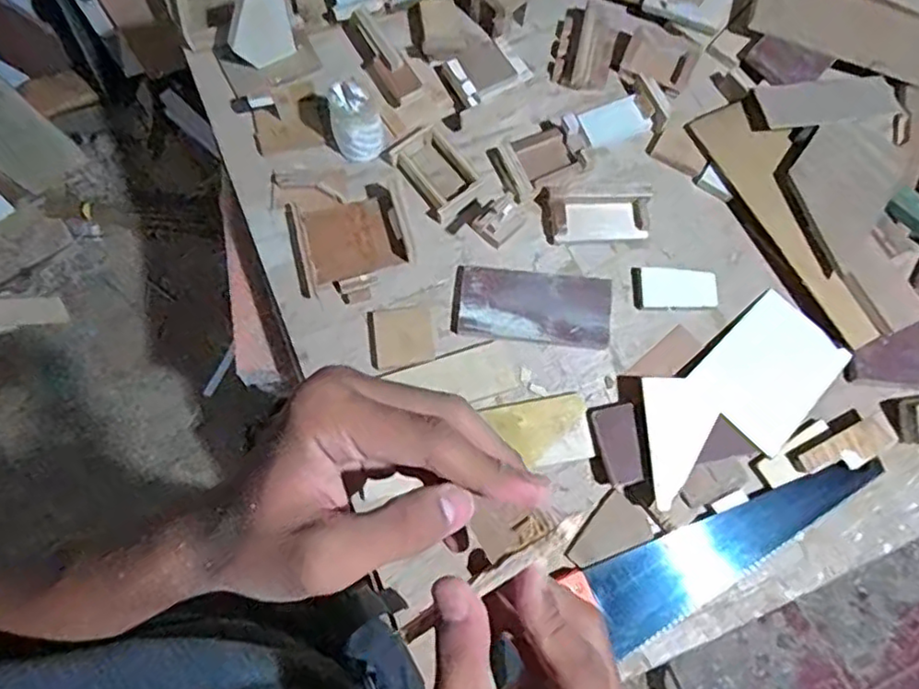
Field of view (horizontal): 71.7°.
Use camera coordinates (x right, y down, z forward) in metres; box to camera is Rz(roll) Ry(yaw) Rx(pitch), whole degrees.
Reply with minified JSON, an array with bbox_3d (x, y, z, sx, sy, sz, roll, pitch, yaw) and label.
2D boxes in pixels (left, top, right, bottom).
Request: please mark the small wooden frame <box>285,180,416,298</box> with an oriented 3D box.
[{"bbox_3d":[-0.147,-0.145,0.827,0.149,0.024,0.121,-18,74,-6],"label":"small wooden frame"}]

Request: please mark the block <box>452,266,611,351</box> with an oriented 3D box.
[{"bbox_3d":[0.094,-0.050,0.817,0.198,0.018,0.096,6,73,1],"label":"block"}]

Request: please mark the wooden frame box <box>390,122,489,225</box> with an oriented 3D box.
[{"bbox_3d":[-0.030,-0.233,0.864,0.079,0.029,0.125,-36,77,-11],"label":"wooden frame box"}]

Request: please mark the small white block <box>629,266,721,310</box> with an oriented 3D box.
[{"bbox_3d":[0.279,-0.074,0.822,0.103,0.016,0.052,1,73,0],"label":"small white block"}]

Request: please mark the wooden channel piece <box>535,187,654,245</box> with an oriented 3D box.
[{"bbox_3d":[0.180,-0.171,0.853,0.143,0.027,0.066,1,73,0],"label":"wooden channel piece"}]

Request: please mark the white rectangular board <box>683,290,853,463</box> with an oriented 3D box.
[{"bbox_3d":[0.388,0.030,0.792,0.131,0.012,0.179,43,77,11],"label":"white rectangular board"}]

